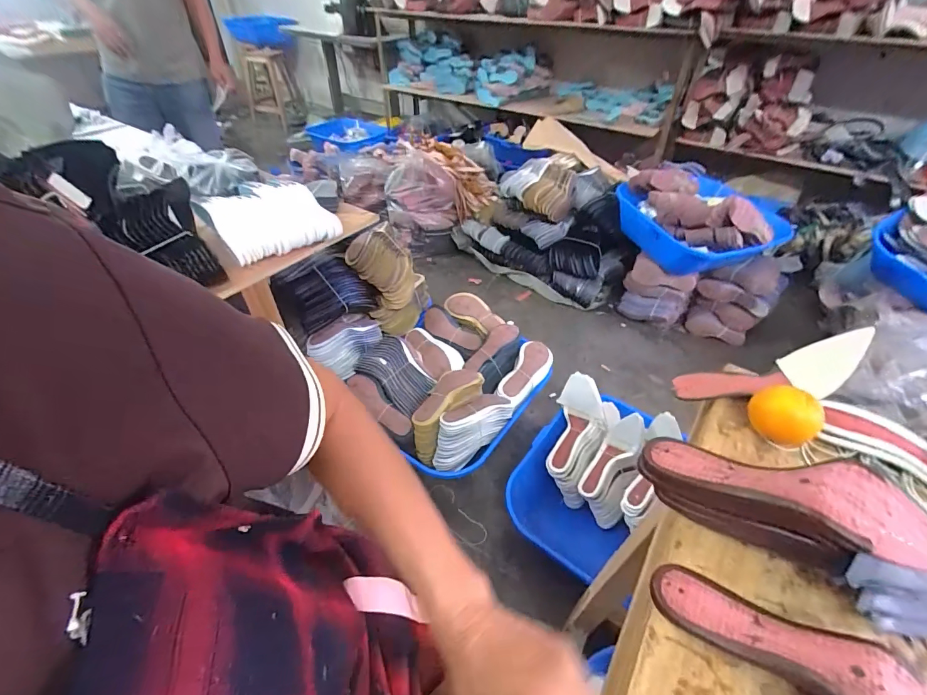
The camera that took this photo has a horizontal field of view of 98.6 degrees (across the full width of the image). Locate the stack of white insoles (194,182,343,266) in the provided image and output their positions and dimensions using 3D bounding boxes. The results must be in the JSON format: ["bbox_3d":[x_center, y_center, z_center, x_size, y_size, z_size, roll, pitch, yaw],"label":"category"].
[{"bbox_3d":[-0.369,-0.246,0.769,0.201,0.073,0.172,-30,51,-29],"label":"stack of white insoles"}]

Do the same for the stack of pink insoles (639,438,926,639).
[{"bbox_3d":[0.305,0.160,0.351,0.271,0.097,0.100,18,45,17],"label":"stack of pink insoles"}]

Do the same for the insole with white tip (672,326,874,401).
[{"bbox_3d":[0.399,0.031,0.523,0.225,0.066,0.068,-12,42,8],"label":"insole with white tip"}]

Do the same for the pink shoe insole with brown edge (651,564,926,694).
[{"bbox_3d":[0.269,0.248,0.290,0.083,0.051,0.238,-30,51,-30],"label":"pink shoe insole with brown edge"}]

